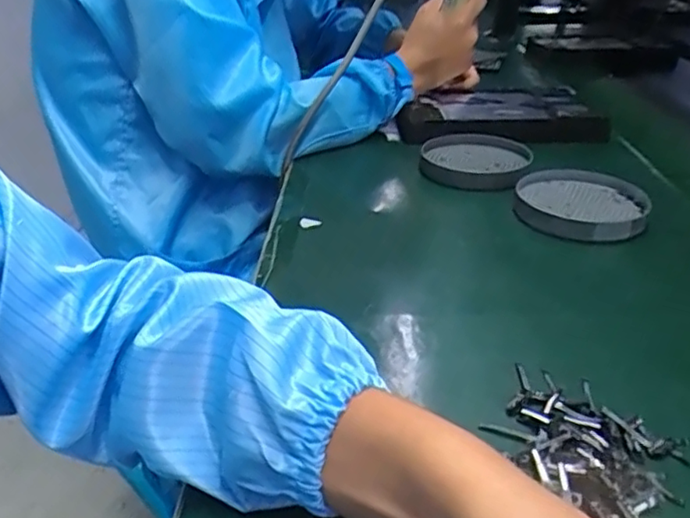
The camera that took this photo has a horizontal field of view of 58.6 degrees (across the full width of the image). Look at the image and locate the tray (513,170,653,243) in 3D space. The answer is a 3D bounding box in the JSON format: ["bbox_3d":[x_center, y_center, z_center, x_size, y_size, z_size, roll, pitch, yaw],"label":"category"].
[{"bbox_3d":[0.216,-0.052,0.569,0.115,0.027,0.112,-1,31,0],"label":"tray"}]

